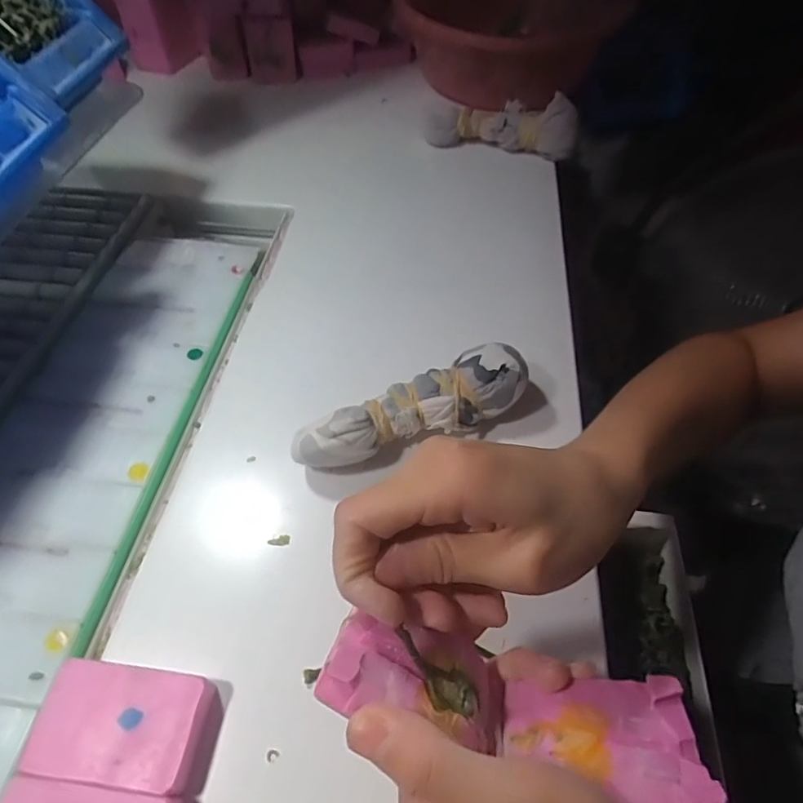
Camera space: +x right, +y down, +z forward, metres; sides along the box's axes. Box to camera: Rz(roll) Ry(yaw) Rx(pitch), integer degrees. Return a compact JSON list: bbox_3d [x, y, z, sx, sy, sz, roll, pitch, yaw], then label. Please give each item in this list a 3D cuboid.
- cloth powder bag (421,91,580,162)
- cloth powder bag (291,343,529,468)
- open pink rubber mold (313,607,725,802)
[{"bbox_3d":[0.103,-0.295,0.540,0.168,0.054,0.047,24,58,17],"label":"cloth powder bag"},{"bbox_3d":[0.006,0.007,0.319,0.146,0.044,0.040,-18,56,-12],"label":"cloth powder bag"},{"bbox_3d":[0.037,0.108,0.183,0.129,0.045,0.040,16,55,0],"label":"open pink rubber mold"}]

